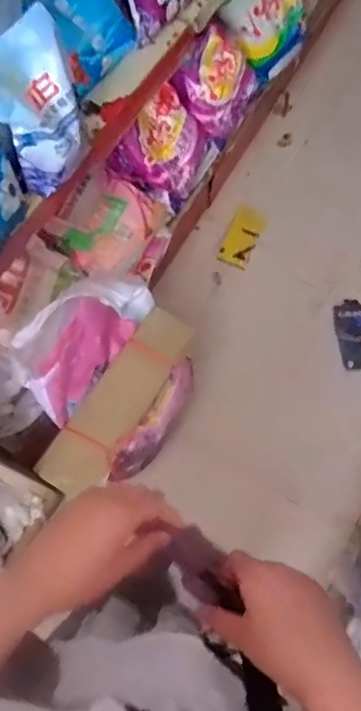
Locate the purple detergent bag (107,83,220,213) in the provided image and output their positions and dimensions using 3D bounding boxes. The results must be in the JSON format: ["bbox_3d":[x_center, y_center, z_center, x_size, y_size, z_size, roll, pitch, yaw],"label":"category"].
[{"bbox_3d":[-0.036,-0.494,1.383,0.244,0.238,0.070,-49,31,-12],"label":"purple detergent bag"}]

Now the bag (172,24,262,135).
[{"bbox_3d":[0.096,-0.676,1.395,0.048,0.228,0.210,28,83,50],"label":"bag"}]

